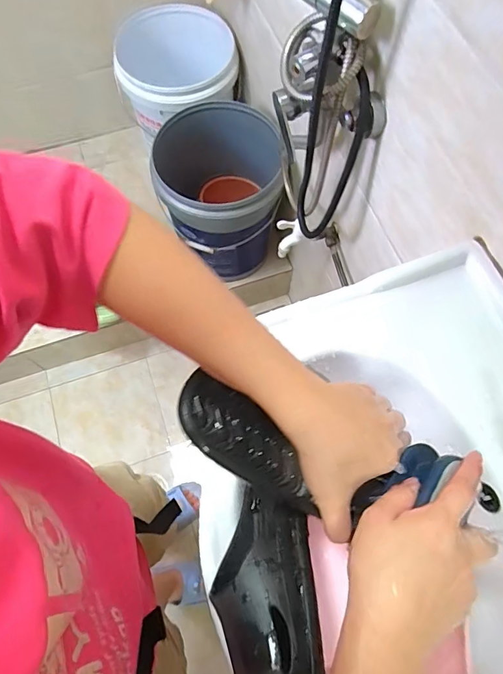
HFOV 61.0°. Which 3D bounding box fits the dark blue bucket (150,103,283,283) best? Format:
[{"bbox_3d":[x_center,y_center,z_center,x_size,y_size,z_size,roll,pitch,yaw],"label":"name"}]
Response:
[{"bbox_3d":[-0.097,-0.362,1.127,0.321,0.325,0.303,-1,69,0],"label":"dark blue bucket"}]

